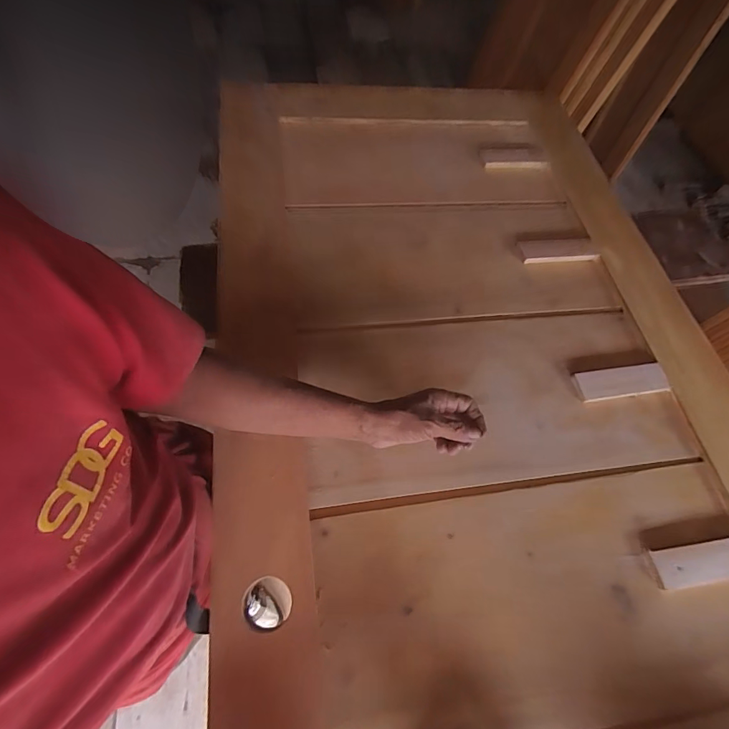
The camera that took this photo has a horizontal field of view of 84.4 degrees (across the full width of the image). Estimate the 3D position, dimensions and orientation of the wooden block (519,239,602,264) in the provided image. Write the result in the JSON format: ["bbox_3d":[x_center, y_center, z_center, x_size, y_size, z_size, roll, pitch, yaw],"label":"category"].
[{"bbox_3d":[0.366,-0.215,0.759,0.149,0.010,0.048,-4,63,-8],"label":"wooden block"}]

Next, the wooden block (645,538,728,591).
[{"bbox_3d":[0.439,0.254,0.518,0.151,0.013,0.045,-5,63,-8],"label":"wooden block"}]

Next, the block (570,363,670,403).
[{"bbox_3d":[0.405,0.029,0.634,0.154,0.011,0.048,-6,64,-9],"label":"block"}]

